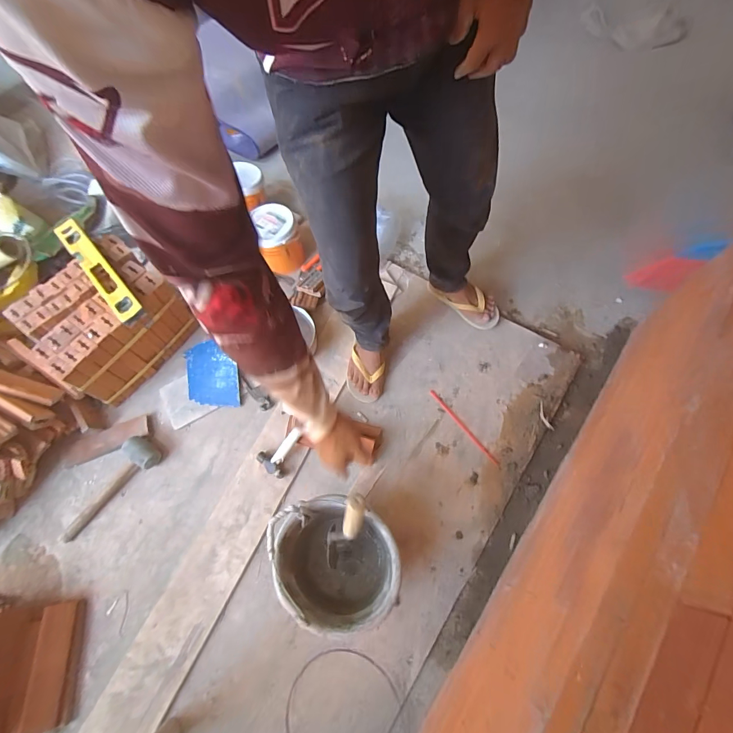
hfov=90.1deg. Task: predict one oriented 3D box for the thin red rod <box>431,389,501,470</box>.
[{"bbox_3d":[0.266,0.166,0.999,0.014,0.006,0.262,-35,69,-13],"label":"thin red rod"}]

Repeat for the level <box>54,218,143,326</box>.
[{"bbox_3d":[-0.727,-0.262,0.984,0.068,0.037,0.430,-41,69,-14],"label":"level"}]

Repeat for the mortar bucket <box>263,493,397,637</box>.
[{"bbox_3d":[-0.060,0.410,0.775,0.237,0.174,0.244,-1,66,3],"label":"mortar bucket"}]

